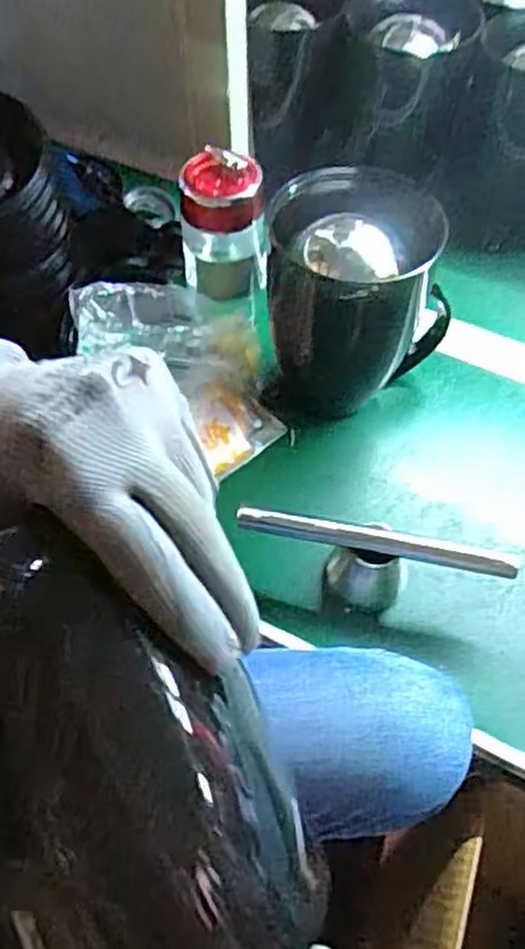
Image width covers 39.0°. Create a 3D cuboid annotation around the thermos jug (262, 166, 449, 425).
[{"bbox_3d":[0.076,-0.147,0.628,0.137,0.180,0.118,31,60,16],"label":"thermos jug"}]

